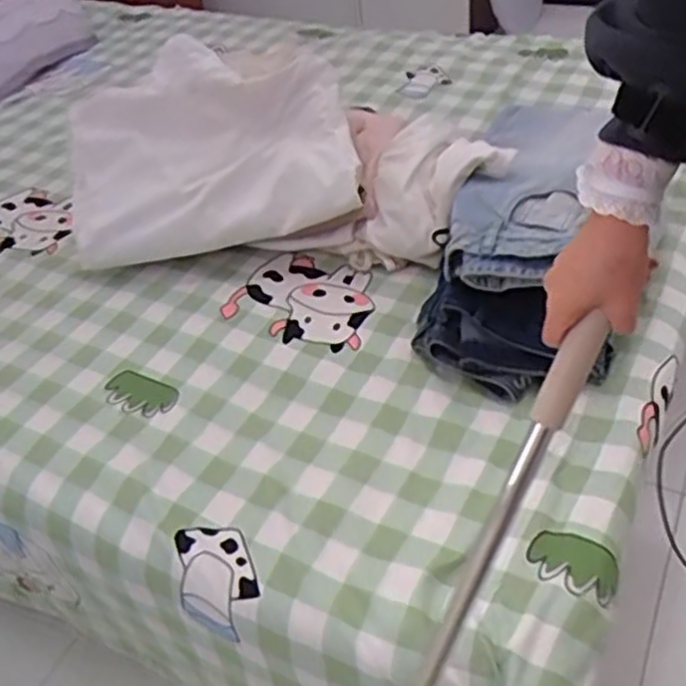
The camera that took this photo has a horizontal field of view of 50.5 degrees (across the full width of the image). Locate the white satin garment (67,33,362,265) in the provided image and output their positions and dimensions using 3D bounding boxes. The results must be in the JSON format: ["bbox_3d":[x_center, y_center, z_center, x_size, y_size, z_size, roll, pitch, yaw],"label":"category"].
[{"bbox_3d":[-0.214,-0.294,1.111,0.436,0.293,0.075,-10,5,3],"label":"white satin garment"}]

